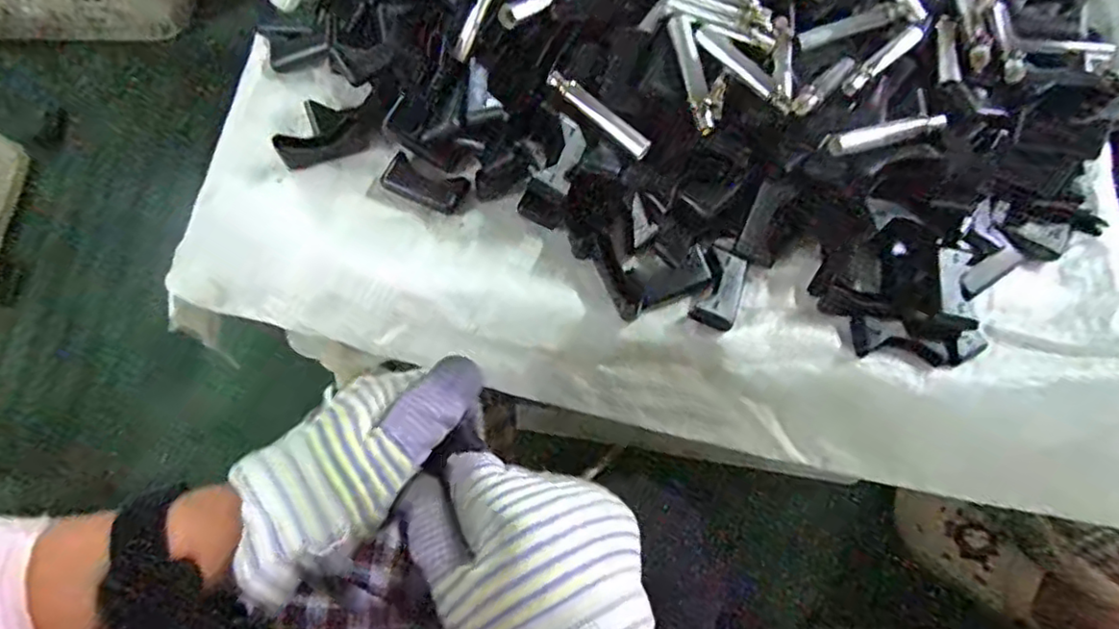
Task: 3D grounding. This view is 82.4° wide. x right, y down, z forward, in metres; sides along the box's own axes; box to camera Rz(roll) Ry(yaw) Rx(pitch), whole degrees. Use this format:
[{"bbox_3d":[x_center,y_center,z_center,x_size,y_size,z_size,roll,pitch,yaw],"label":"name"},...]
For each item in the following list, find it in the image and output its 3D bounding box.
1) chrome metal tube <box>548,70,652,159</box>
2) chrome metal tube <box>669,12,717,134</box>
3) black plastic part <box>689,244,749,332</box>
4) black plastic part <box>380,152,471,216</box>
[{"bbox_3d":[0.026,-0.133,0.421,0.081,0.012,0.014,40,75,11],"label":"chrome metal tube"},{"bbox_3d":[0.088,-0.159,0.422,0.016,0.013,0.083,-11,72,-5],"label":"chrome metal tube"},{"bbox_3d":[0.107,-0.017,0.423,0.028,0.010,0.055,19,72,5],"label":"black plastic part"},{"bbox_3d":[-0.095,-0.092,0.452,0.059,0.008,0.027,23,72,6],"label":"black plastic part"}]

